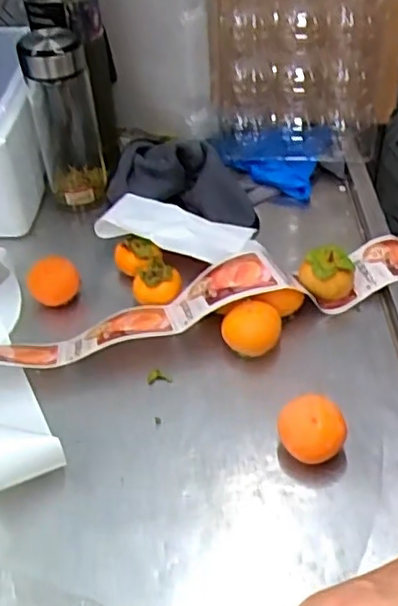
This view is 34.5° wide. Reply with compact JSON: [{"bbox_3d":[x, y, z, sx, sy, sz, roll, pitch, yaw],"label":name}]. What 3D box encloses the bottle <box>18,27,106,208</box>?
[{"bbox_3d":[-0.141,-0.196,0.681,0.068,0.181,0.074,-9,44,-5],"label":"bottle"}]

